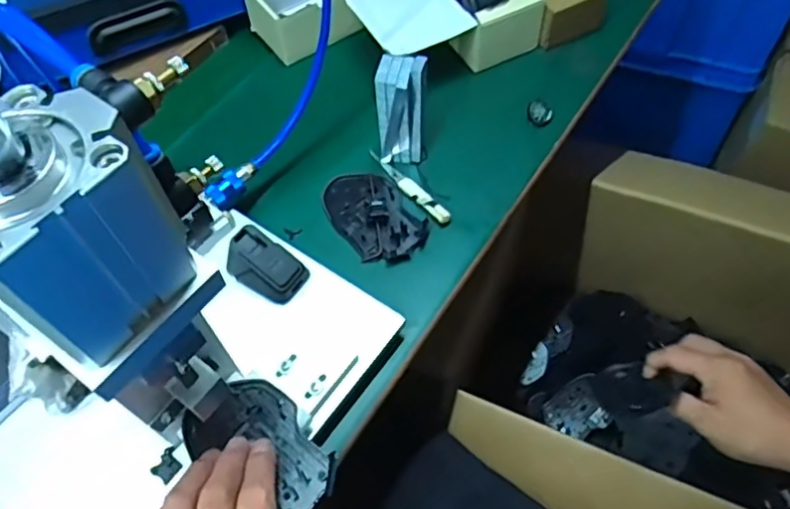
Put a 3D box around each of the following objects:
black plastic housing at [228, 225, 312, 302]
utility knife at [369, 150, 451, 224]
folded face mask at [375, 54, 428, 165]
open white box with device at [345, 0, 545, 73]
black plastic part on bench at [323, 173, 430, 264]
[{"bbox_3d":[-0.109,0.008,0.522,0.064,0.032,0.040,27,63,18],"label":"black plastic housing"},{"bbox_3d":[0.013,-0.070,0.609,0.017,0.005,0.115,-34,63,-17],"label":"utility knife"},{"bbox_3d":[0.008,-0.135,0.593,0.043,0.105,0.043,4,59,5],"label":"folded face mask"},{"bbox_3d":[0.056,-0.262,0.682,0.180,0.076,0.119,-25,61,-12],"label":"open white box with device"},{"bbox_3d":[-0.021,-0.042,0.592,0.070,0.019,0.111,-32,62,-16],"label":"black plastic part on bench"}]

